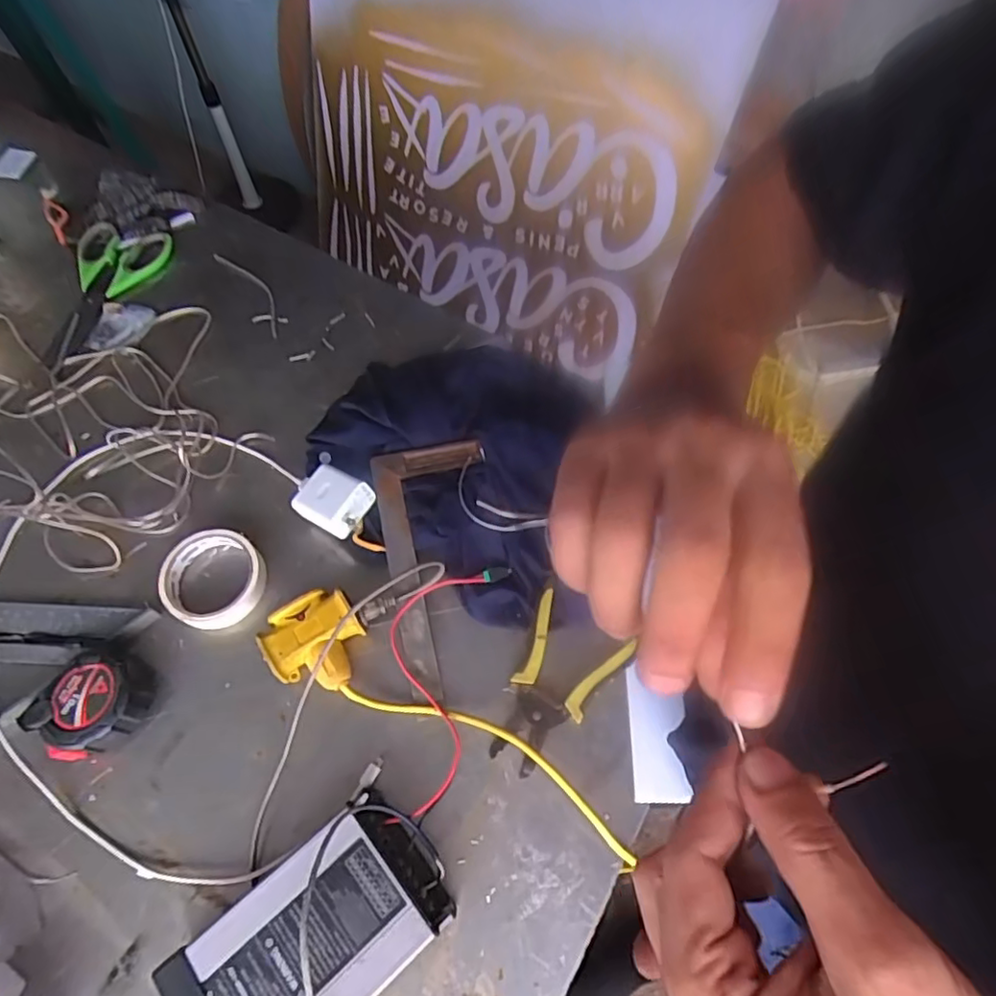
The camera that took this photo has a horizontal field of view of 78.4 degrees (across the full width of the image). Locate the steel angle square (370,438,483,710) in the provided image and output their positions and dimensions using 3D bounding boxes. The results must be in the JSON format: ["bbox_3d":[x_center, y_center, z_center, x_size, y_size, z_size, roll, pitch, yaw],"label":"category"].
[{"bbox_3d":[-0.050,0.061,0.574,0.114,0.036,0.241,-10,64,-8],"label":"steel angle square"}]

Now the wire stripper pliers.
[{"bbox_3d":[0.050,0.167,0.535,0.086,0.018,0.145,26,65,10],"label":"wire stripper pliers"}]

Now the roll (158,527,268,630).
[{"bbox_3d":[-0.269,0.077,0.580,0.092,0.033,0.092,1,63,-2],"label":"roll"}]

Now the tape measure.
[{"bbox_3d":[-0.343,0.176,0.518,0.080,0.041,0.083,1,63,-2],"label":"tape measure"}]

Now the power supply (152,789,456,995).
[{"bbox_3d":[-0.129,0.320,0.441,0.184,0.050,0.112,-37,70,-19],"label":"power supply"}]

